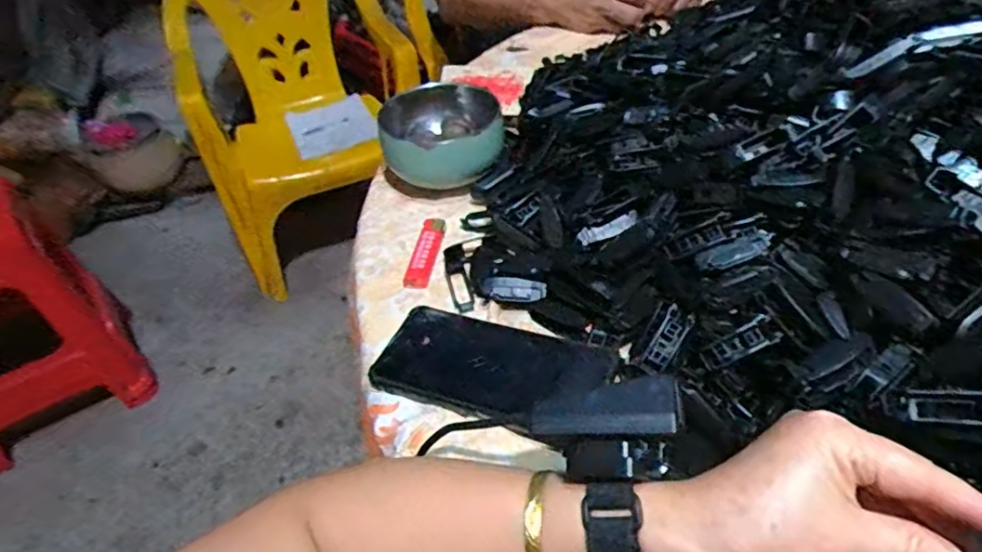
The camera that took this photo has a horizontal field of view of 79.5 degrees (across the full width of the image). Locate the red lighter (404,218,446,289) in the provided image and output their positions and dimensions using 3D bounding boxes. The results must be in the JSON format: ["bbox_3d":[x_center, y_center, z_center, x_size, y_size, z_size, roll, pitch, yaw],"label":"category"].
[{"bbox_3d":[-0.055,-0.021,0.515,0.023,0.010,0.080,3,44,10],"label":"red lighter"}]

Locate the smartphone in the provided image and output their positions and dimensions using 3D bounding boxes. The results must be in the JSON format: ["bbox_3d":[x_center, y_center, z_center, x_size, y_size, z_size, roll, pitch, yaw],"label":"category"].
[{"bbox_3d":[0.001,0.064,0.419,0.159,0.014,0.077,12,46,19],"label":"smartphone"}]

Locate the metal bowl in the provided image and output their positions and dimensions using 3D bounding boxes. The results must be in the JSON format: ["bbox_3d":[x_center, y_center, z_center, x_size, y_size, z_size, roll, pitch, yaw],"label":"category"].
[{"bbox_3d":[-0.051,-0.140,0.586,0.113,0.062,0.113,-4,43,3],"label":"metal bowl"}]

